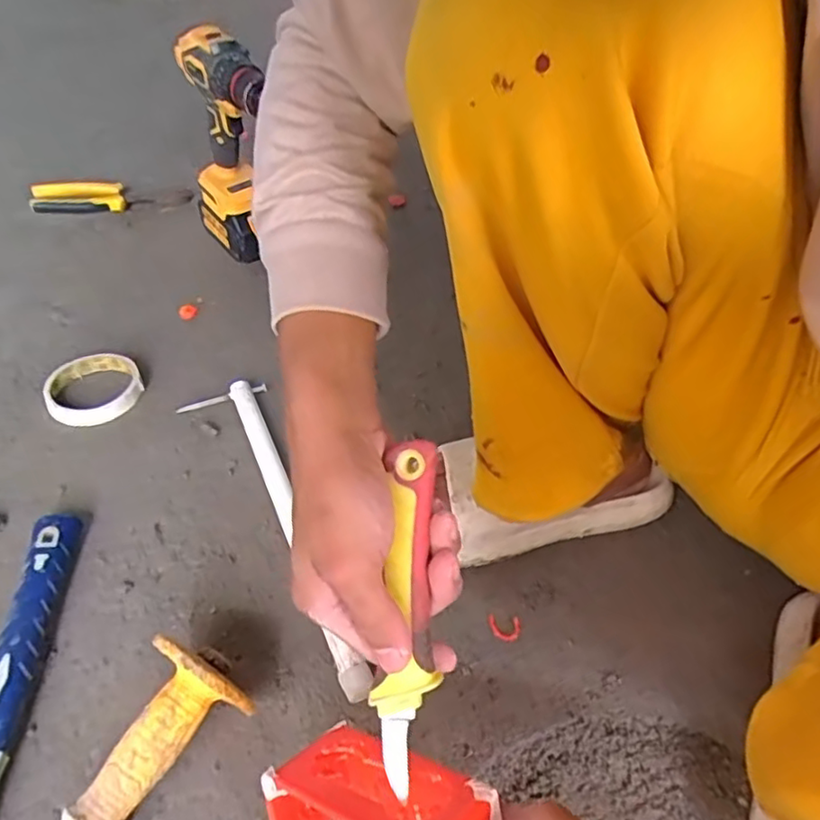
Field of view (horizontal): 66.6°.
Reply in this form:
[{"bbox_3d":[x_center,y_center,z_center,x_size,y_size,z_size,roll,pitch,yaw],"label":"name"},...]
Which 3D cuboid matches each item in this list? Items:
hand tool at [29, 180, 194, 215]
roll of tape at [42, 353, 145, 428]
[{"bbox_3d":[-0.417,-0.304,0.885,0.208,0.036,0.044,-3,47,-9],"label":"hand tool"},{"bbox_3d":[-0.327,-0.022,0.647,0.091,0.023,0.089,-21,52,-24],"label":"roll of tape"}]

